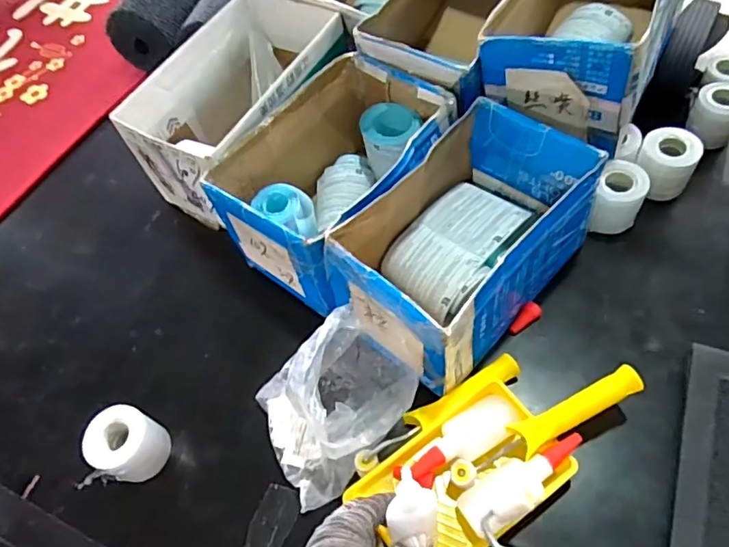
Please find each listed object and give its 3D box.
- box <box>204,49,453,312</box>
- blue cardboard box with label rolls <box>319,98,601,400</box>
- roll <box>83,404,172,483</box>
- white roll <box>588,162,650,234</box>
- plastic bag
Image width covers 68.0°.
[{"bbox_3d":[-0.033,-0.116,0.653,0.187,0.123,0.266,31,68,24],"label":"box"},{"bbox_3d":[0.110,-0.034,0.591,0.163,0.136,0.269,37,70,26],"label":"blue cardboard box with label rolls"},{"bbox_3d":[-0.254,0.184,0.582,0.065,0.067,0.065,-4,58,6],"label":"roll"},{"bbox_3d":[0.307,-0.087,0.652,0.056,0.065,0.066,22,64,20],"label":"white roll"},{"bbox_3d":[-0.029,0.136,0.553,0.153,0.121,0.135,-28,59,-9],"label":"plastic bag"}]

